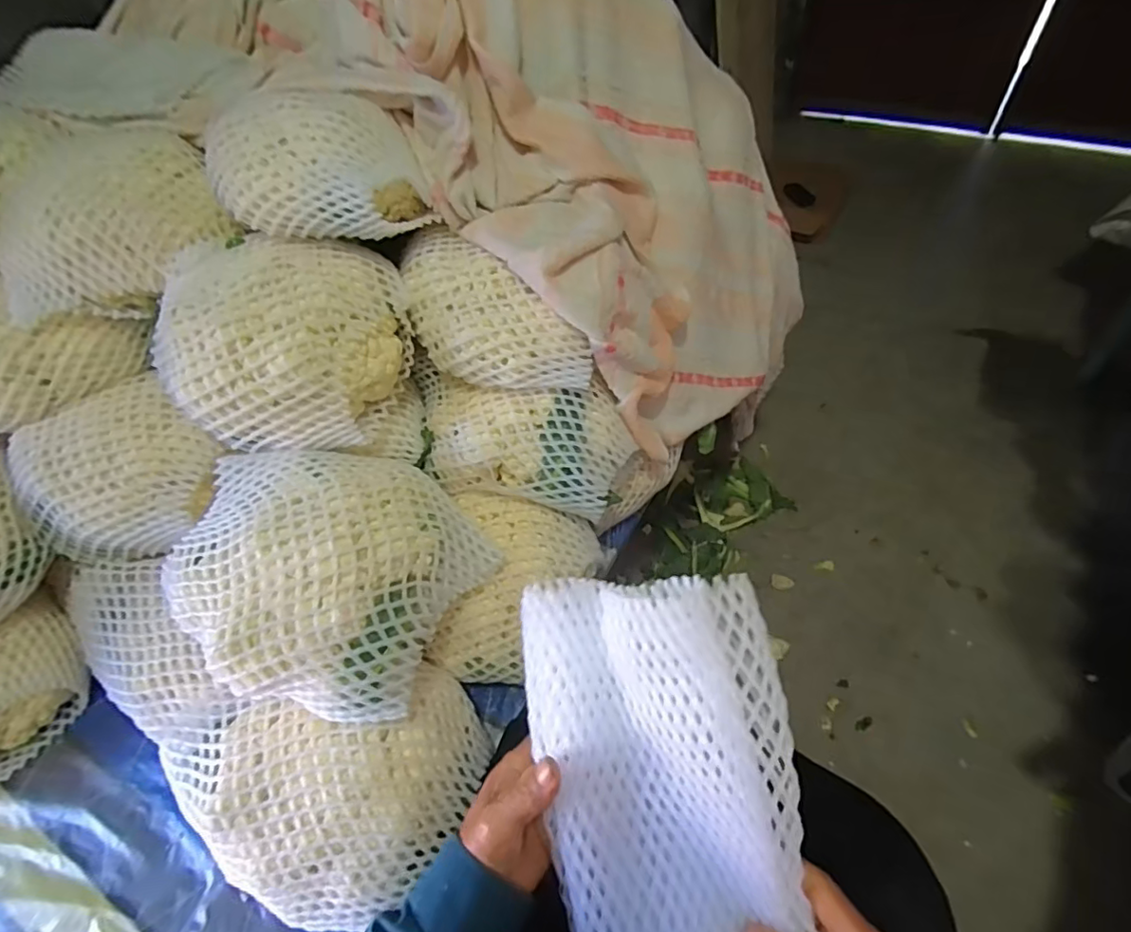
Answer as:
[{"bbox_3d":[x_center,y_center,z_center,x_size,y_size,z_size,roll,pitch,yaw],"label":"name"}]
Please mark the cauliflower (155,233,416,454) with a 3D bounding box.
[{"bbox_3d":[-0.251,-0.108,0.489,0.217,0.119,0.157,-7,51,0],"label":"cauliflower"}]

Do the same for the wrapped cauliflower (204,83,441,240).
[{"bbox_3d":[-0.208,-0.252,0.477,0.173,0.094,0.125,18,56,19],"label":"wrapped cauliflower"}]

